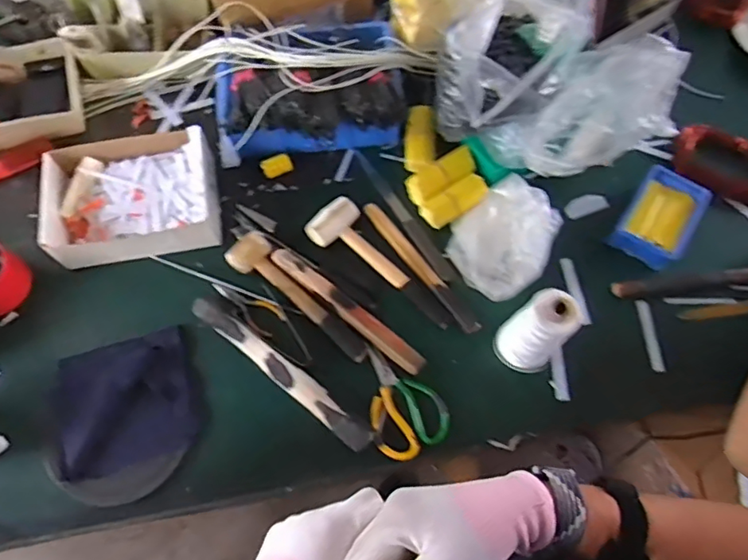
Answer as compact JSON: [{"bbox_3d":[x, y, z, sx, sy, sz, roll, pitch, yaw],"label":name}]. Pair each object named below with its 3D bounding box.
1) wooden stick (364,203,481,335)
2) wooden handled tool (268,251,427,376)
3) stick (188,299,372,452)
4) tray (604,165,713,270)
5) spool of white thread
[{"bbox_3d":[0.071,-0.022,0.854,0.028,0.015,0.256,-35,73,-13],"label":"wooden stick"},{"bbox_3d":[-0.040,0.040,0.820,0.276,0.012,0.034,39,73,13],"label":"wooden handled tool"},{"bbox_3d":[-0.132,0.126,0.784,0.315,0.025,0.036,37,73,12],"label":"stick"},{"bbox_3d":[0.455,-0.103,0.885,0.106,0.053,0.171,35,72,12],"label":"tray"},{"bbox_3d":[0.220,0.072,0.746,0.081,0.165,0.070,42,74,14],"label":"spool of white thread"}]

